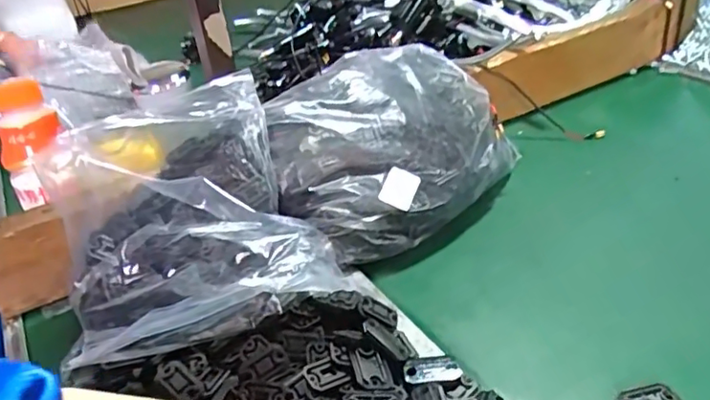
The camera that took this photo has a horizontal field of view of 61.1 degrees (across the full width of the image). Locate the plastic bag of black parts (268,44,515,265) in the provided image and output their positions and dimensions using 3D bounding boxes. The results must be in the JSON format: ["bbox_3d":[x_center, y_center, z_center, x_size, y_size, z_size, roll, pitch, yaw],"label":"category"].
[{"bbox_3d":[0.039,-0.058,0.640,0.273,0.089,0.209,-31,75,-21],"label":"plastic bag of black parts"}]

